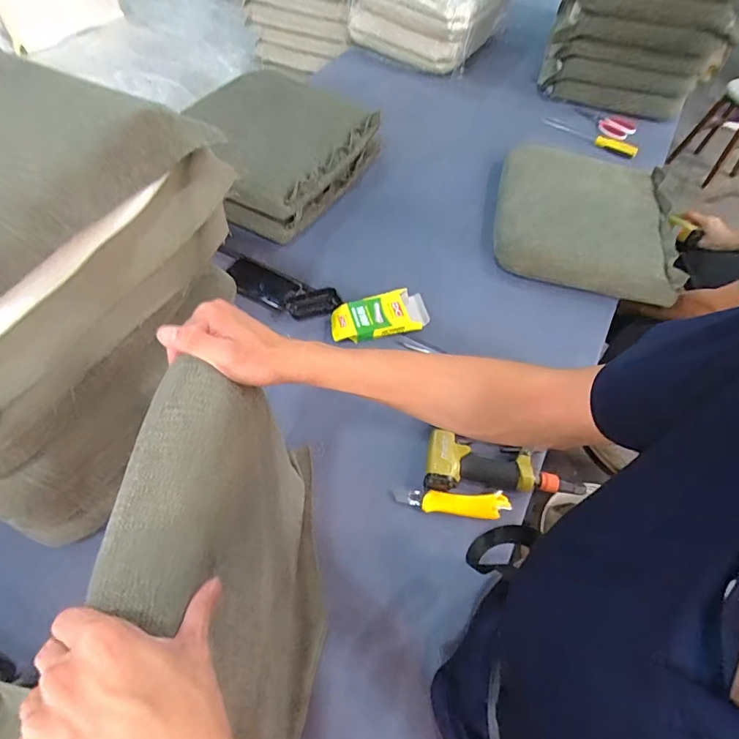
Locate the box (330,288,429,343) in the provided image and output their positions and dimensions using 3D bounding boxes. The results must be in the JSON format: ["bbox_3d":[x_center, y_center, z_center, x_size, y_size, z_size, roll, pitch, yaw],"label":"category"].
[{"bbox_3d":[0.019,-0.106,0.883,0.188,0.032,0.090,-13,59,-12],"label":"box"}]

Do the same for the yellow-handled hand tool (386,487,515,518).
[{"bbox_3d":[0.127,0.208,0.710,0.180,0.022,0.037,4,57,-2],"label":"yellow-handled hand tool"}]

